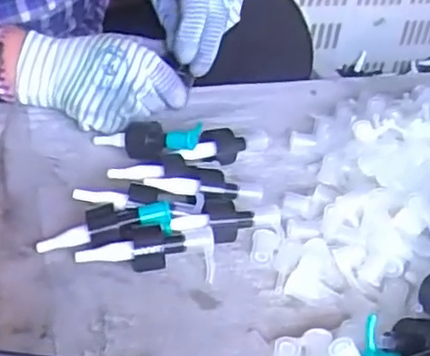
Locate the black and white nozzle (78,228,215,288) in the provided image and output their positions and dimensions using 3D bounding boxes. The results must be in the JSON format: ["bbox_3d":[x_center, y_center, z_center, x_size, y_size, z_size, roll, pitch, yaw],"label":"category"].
[{"bbox_3d":[-0.055,0.049,0.442,0.070,0.024,0.021,-4,38,-11],"label":"black and white nozzle"}]

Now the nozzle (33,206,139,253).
[{"bbox_3d":[-0.086,0.035,0.450,0.069,0.013,0.028,-20,41,-2],"label":"nozzle"}]

